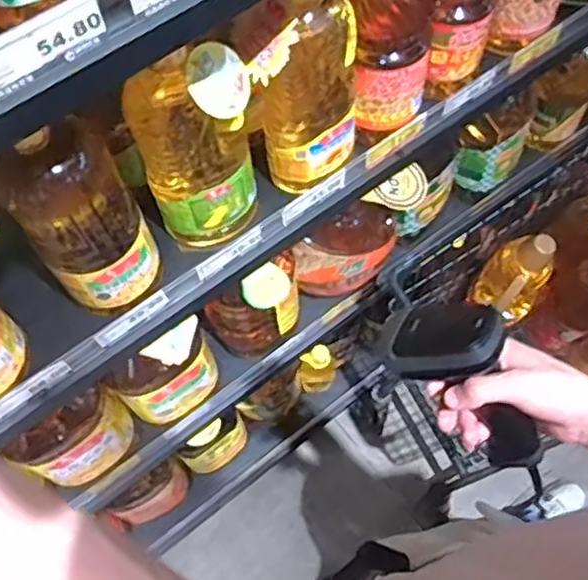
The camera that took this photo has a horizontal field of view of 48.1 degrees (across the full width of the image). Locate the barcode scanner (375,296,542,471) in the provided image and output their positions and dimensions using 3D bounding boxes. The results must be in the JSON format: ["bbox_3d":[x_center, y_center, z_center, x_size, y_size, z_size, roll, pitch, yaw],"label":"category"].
[{"bbox_3d":[0.147,0.078,0.526,0.075,0.075,0.164,-43,102,-17],"label":"barcode scanner"}]

